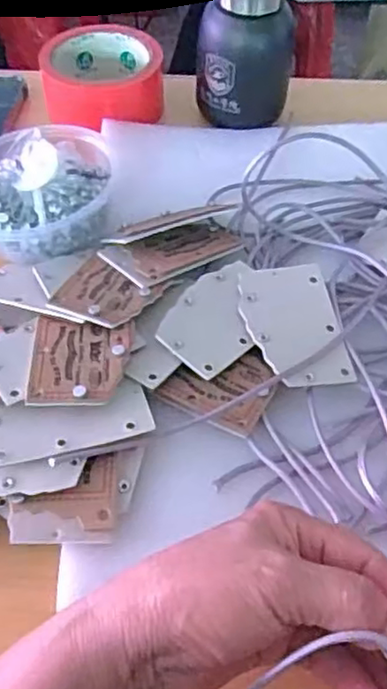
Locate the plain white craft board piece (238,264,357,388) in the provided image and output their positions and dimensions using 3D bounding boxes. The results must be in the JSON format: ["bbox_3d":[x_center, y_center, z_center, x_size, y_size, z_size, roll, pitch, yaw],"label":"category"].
[{"bbox_3d":[0.059,-0.013,0.395,0.054,0.004,0.084,-5,57,-11],"label":"plain white craft board piece"}]

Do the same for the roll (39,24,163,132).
[{"bbox_3d":[-0.074,-0.218,0.546,0.093,0.039,0.086,0,53,-1],"label":"roll"}]

